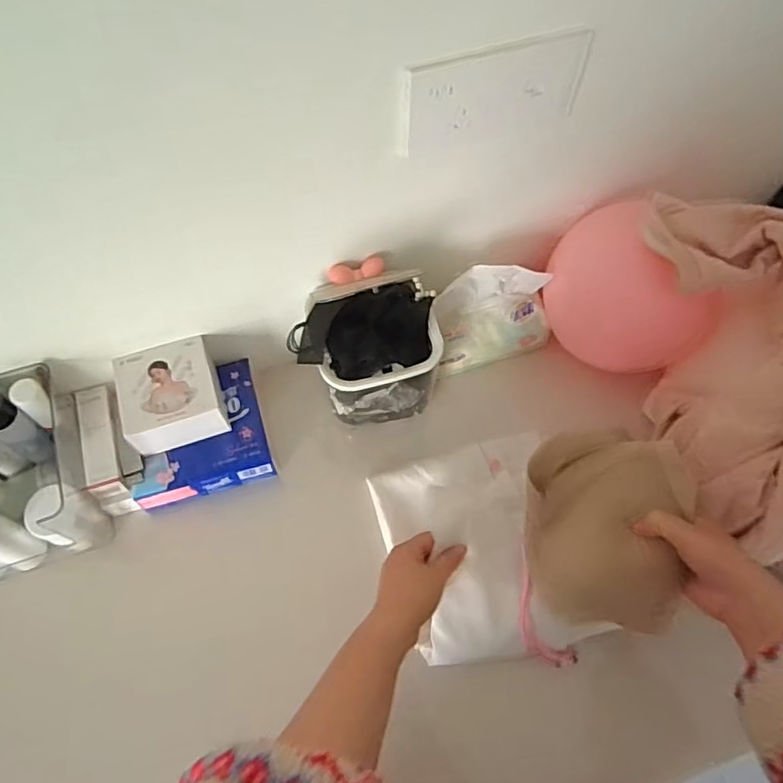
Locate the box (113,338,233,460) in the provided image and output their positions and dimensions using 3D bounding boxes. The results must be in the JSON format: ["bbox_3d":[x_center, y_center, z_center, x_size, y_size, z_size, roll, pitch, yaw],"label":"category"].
[{"bbox_3d":[-0.254,0.007,0.688,0.105,0.066,0.112,-18,64,-9],"label":"box"}]

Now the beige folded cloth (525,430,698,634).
[{"bbox_3d":[0.206,0.137,0.577,0.149,0.032,0.191,7,103,7],"label":"beige folded cloth"}]

